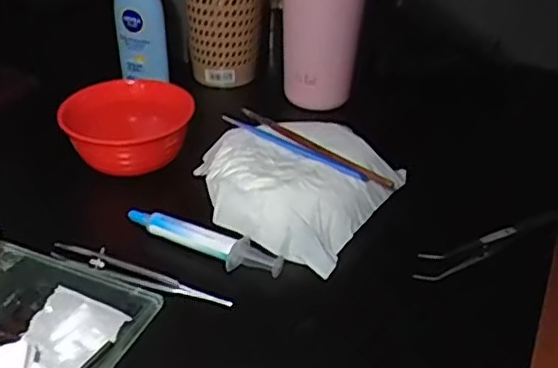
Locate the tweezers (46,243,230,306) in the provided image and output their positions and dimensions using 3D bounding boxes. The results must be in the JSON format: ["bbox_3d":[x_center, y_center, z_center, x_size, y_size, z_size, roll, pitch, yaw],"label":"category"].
[{"bbox_3d":[-0.096,0.062,0.436,0.135,0.011,0.014,14,35,15],"label":"tweezers"}]

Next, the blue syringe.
[{"bbox_3d":[-0.055,0.038,0.462,0.126,0.011,0.025,17,36,19],"label":"blue syringe"}]

